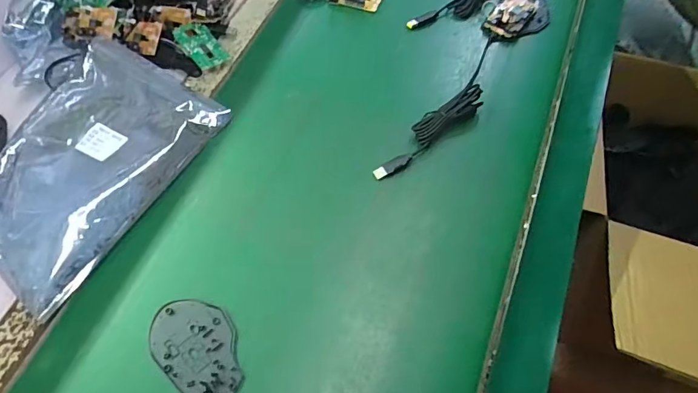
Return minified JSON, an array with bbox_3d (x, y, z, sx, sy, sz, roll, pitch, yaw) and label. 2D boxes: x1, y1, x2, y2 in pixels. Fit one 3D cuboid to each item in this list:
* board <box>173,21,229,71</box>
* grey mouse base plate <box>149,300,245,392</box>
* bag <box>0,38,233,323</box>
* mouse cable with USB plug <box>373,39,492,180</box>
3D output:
[{"bbox_3d":[-0.198,-0.203,0.597,0.047,0.007,0.079,-34,74,-31],"label":"board"},{"bbox_3d":[-0.142,0.146,0.429,0.107,0.015,0.070,39,69,19],"label":"grey mouse base plate"},{"bbox_3d":[-0.295,-0.040,0.506,0.183,0.036,0.286,28,65,14],"label":"bag"},{"bbox_3d":[0.129,-0.112,0.548,0.047,0.027,0.270,34,67,17],"label":"mouse cable with USB plug"}]

